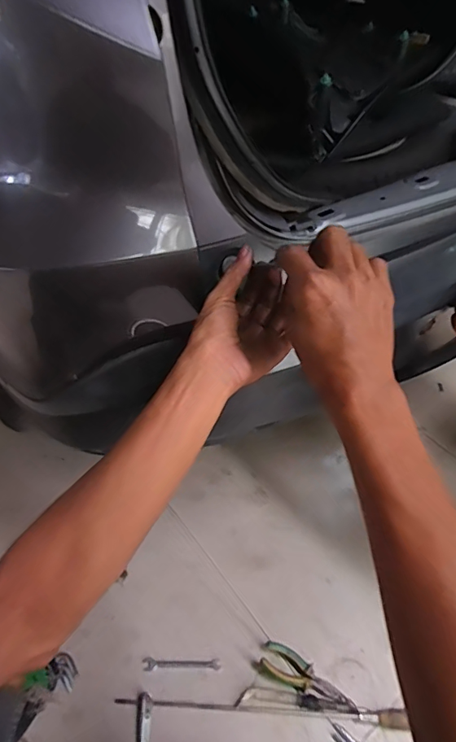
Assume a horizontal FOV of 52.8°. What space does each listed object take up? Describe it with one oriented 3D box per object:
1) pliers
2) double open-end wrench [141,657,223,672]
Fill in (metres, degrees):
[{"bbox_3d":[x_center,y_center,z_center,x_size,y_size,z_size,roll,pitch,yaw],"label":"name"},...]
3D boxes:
[{"bbox_3d":[0.133,0.509,0.761,0.167,0.014,0.050,22,50,18],"label":"pliers"},{"bbox_3d":[-0.079,0.503,0.787,0.128,0.006,0.021,0,47,-2],"label":"double open-end wrench"}]

